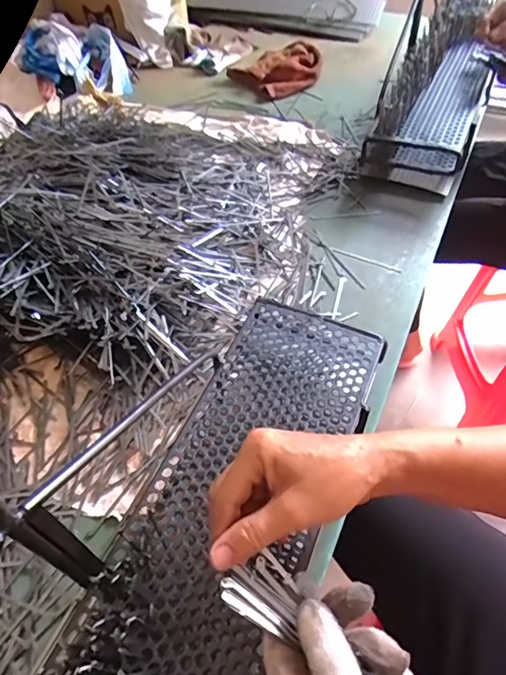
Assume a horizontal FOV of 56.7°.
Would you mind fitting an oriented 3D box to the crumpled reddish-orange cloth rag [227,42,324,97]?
[{"bbox_3d":[0.059,-0.585,1.014,0.175,0.051,0.158,-24,55,-16],"label":"crumpled reddish-orange cloth rag"}]

